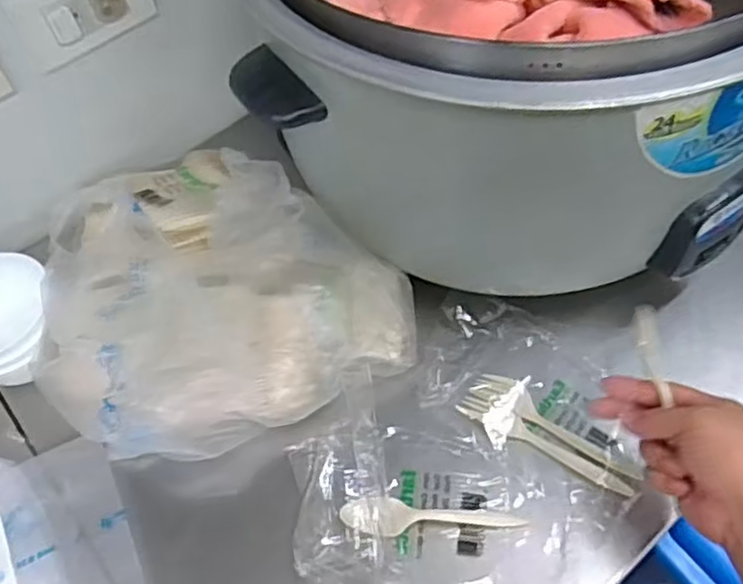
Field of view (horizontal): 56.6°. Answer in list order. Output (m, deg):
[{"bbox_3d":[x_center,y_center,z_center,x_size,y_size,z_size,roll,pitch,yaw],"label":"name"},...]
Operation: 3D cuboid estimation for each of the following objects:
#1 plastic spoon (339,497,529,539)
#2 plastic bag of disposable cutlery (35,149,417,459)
[{"bbox_3d":[0.046,0.174,0.522,0.135,0.018,0.028,2,56,6],"label":"plastic spoon"},{"bbox_3d":[-0.148,-0.016,0.603,0.294,0.109,0.297,-26,58,-12],"label":"plastic bag of disposable cutlery"}]

